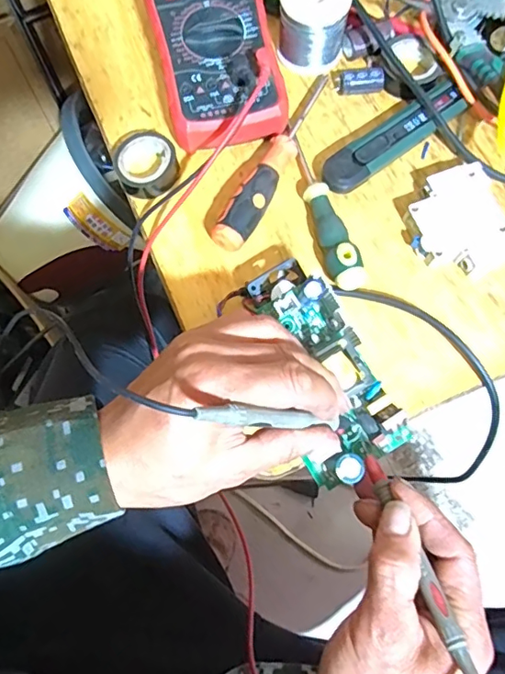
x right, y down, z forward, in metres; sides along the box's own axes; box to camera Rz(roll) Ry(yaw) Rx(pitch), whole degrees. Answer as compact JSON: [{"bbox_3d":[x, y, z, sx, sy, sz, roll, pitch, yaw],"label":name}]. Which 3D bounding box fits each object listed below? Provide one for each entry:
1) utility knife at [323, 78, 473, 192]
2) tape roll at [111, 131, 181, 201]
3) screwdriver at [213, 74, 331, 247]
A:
[{"bbox_3d":[0.110,-0.155,0.405,0.134,0.013,0.028,-36,78,-9],"label":"utility knife"},{"bbox_3d":[-0.081,-0.131,0.402,0.047,0.019,0.045,0,75,-1],"label":"tape roll"},{"bbox_3d":[0.022,-0.137,0.398,0.024,0.026,0.173,29,77,7],"label":"screwdriver"}]

